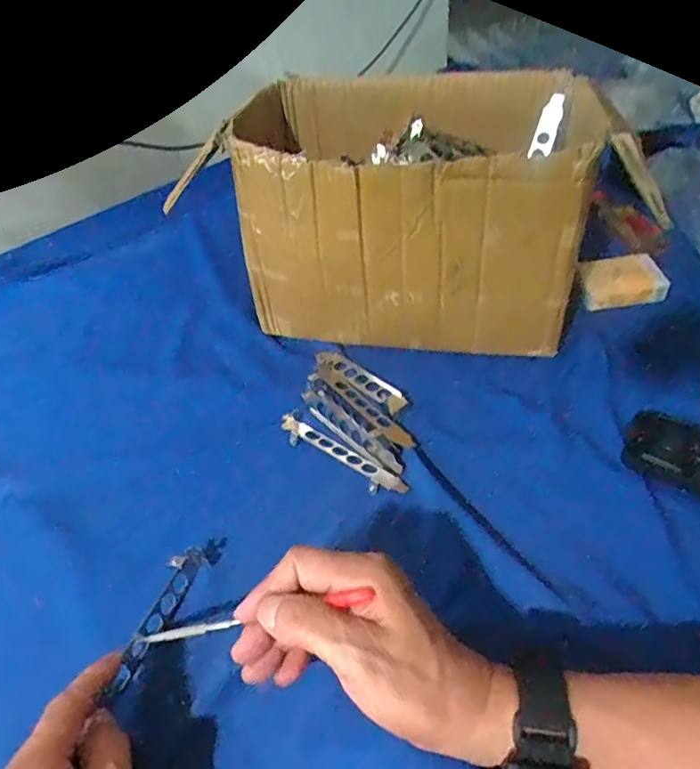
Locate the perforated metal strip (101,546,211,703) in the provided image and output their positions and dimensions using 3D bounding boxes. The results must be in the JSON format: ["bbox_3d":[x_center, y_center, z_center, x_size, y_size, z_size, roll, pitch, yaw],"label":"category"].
[{"bbox_3d":[-0.126,0.153,0.367,0.020,0.017,0.104,10,43,16],"label":"perforated metal strip"}]

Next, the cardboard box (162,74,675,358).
[{"bbox_3d":[0.073,-0.160,0.538,0.329,0.194,0.213,6,45,12],"label":"cardboard box"}]

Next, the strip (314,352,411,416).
[{"bbox_3d":[0.010,-0.008,0.515,0.023,0.009,0.110,-34,50,-26],"label":"strip"}]

